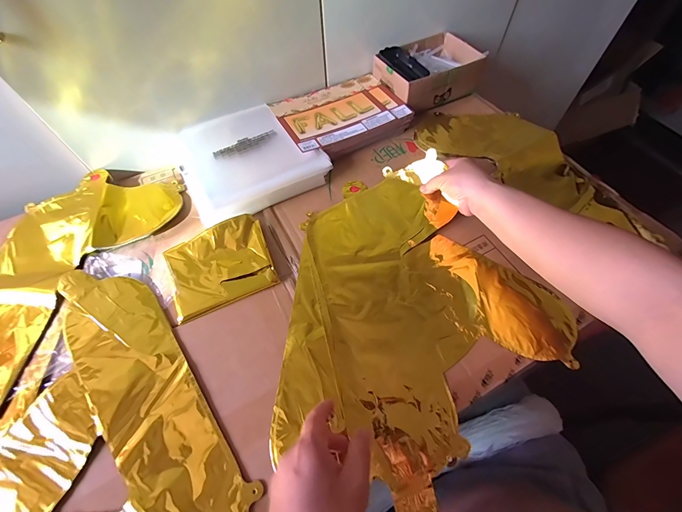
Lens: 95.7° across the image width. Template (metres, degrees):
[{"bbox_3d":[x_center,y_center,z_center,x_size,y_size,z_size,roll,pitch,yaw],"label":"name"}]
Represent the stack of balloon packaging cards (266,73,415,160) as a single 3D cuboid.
[{"bbox_3d":[0.000,-0.271,0.600,0.231,0.043,0.177,-28,61,-12],"label":"stack of balloon packaging cards"}]

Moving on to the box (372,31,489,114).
[{"bbox_3d":[0.173,-0.374,0.628,0.196,0.066,0.140,-26,64,-14],"label":"box"}]

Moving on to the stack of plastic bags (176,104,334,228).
[{"bbox_3d":[-0.163,-0.164,0.525,0.216,0.033,0.221,-32,62,-15],"label":"stack of plastic bags"}]

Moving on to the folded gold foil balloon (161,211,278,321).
[{"bbox_3d":[-0.170,0.009,0.433,0.136,0.018,0.120,-22,60,-9],"label":"folded gold foil balloon"}]

